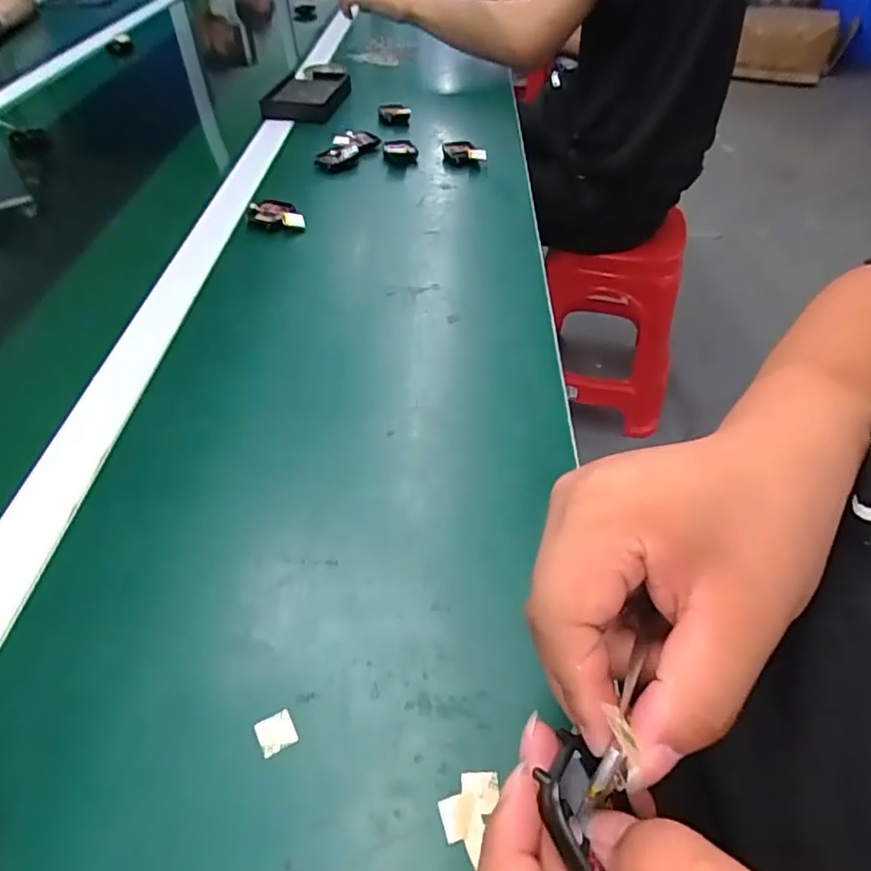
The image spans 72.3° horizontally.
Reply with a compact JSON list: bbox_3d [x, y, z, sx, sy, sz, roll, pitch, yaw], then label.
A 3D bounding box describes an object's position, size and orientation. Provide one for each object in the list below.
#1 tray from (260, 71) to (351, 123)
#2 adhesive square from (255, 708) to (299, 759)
[{"bbox_3d":[-0.179,-0.485,0.842,0.100,0.024,0.146,6,46,5],"label":"tray"},{"bbox_3d":[-0.070,0.131,0.263,0.016,0.004,0.016,-23,50,-21],"label":"adhesive square"}]

